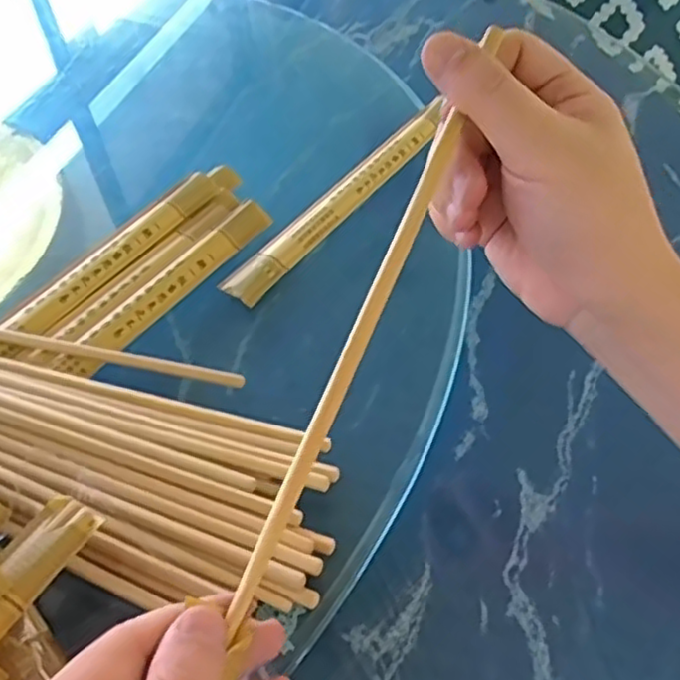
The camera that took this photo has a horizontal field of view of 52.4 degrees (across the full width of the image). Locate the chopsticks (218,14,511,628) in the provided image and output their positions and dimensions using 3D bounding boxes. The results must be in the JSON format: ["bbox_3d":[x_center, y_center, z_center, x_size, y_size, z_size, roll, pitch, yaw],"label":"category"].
[{"bbox_3d":[0.013,-0.013,0.257,0.010,0.009,0.238,20,81,22],"label":"chopsticks"}]

